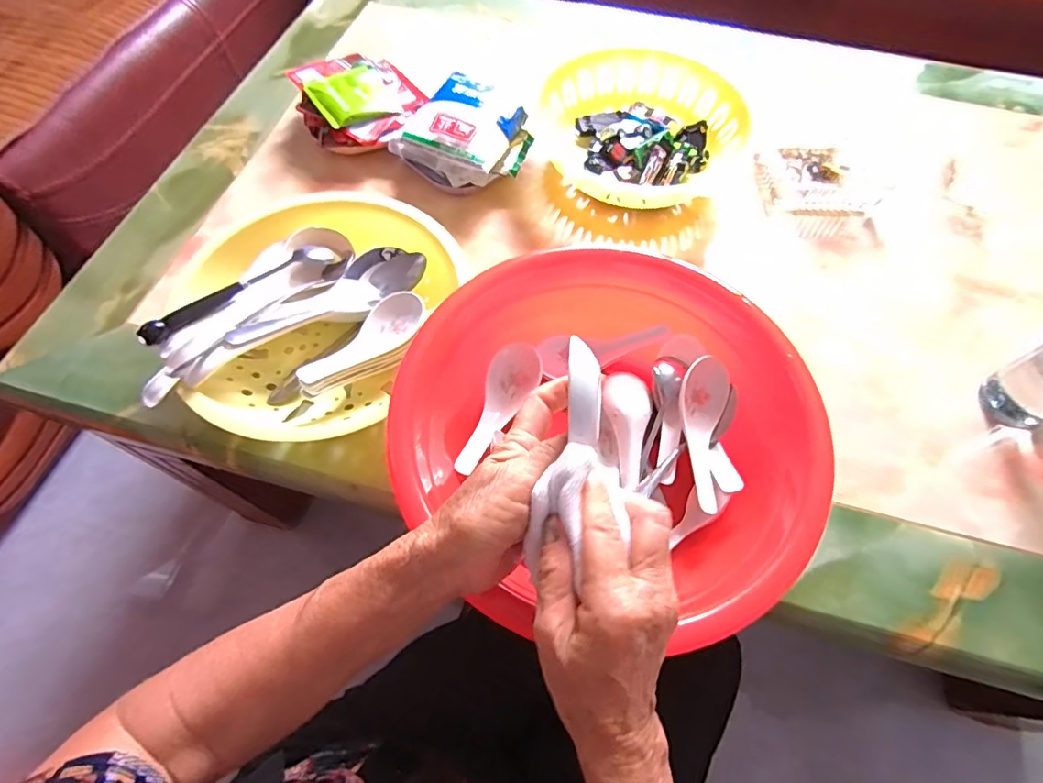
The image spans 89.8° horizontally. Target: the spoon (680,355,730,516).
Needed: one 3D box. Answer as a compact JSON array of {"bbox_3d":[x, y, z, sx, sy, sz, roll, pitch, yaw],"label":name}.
[{"bbox_3d":[0.143,0.031,0.414,0.039,0.031,0.126,12,63,6],"label":"spoon"}]

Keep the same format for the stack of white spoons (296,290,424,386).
[{"bbox_3d":[-0.137,-0.043,0.450,0.033,0.034,0.124,32,52,15],"label":"stack of white spoons"}]

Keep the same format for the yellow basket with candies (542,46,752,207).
[{"bbox_3d":[0.140,-0.300,0.598,0.212,0.055,0.222,0,63,0],"label":"yellow basket with candies"}]

